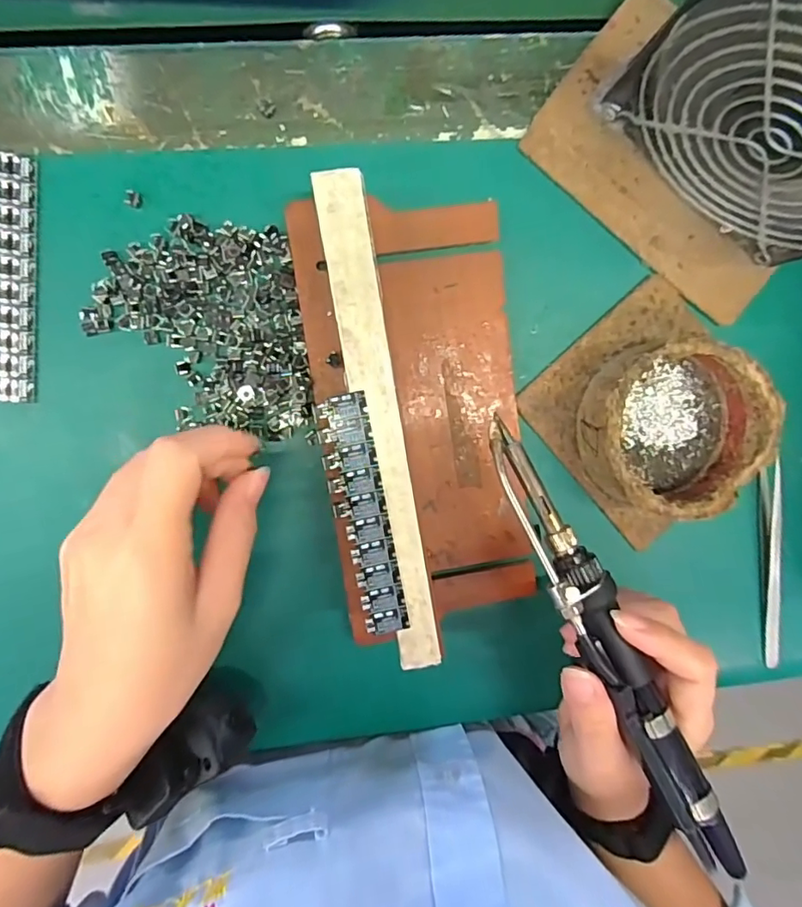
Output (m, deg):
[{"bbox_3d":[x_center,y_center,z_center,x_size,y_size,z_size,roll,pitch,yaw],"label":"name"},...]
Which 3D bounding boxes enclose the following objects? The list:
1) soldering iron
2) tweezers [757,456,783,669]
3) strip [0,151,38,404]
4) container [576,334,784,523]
[{"bbox_3d":[0.089,0.081,0.225,0.024,0.020,0.208,-27,88,-1],"label":"soldering iron"},{"bbox_3d":[0.207,0.064,0.302,0.009,0.012,0.120,-9,98,-5],"label":"tweezers"},{"bbox_3d":[-0.178,-0.079,0.250,0.018,0.005,0.110,4,96,-7],"label":"strip"},{"bbox_3d":[0.131,-0.012,0.267,0.083,0.040,0.080,21,94,-8],"label":"container"}]

